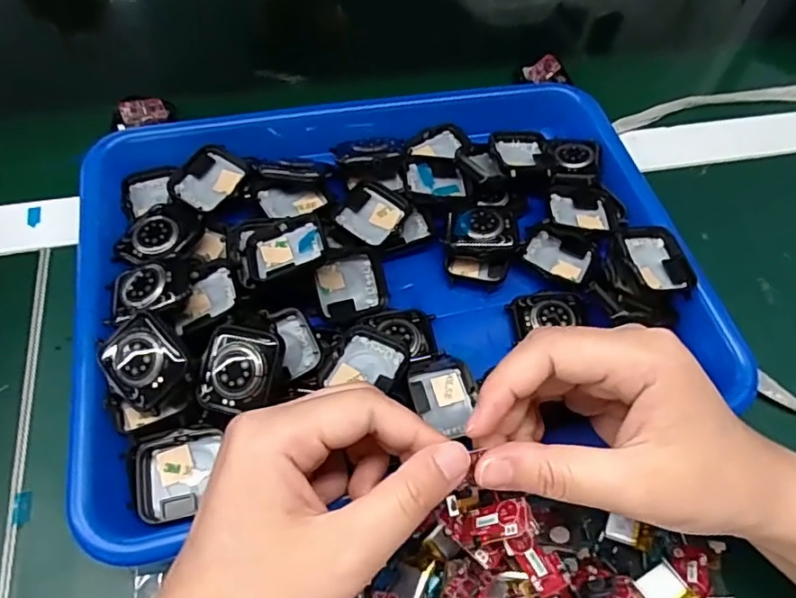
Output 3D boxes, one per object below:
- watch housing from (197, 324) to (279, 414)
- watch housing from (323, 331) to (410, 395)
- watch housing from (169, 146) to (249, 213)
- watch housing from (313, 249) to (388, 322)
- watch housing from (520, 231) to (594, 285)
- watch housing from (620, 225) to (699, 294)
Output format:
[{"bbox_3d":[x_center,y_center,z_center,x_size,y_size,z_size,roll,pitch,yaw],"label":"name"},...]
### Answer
[{"bbox_3d":[-0.073,0.033,0.258,0.032,0.006,0.038,10,81,7],"label":"watch housing"},{"bbox_3d":[-0.014,0.032,0.282,0.035,0.007,0.033,16,59,6],"label":"watch housing"},{"bbox_3d":[-0.112,-0.070,0.334,0.034,0.013,0.042,31,62,14],"label":"watch housing"},{"bbox_3d":[-0.024,-0.008,0.303,0.040,0.015,0.035,-13,87,-26],"label":"watch housing"},{"bbox_3d":[0.094,-0.024,0.330,0.039,0.010,0.034,20,60,8],"label":"watch housing"},{"bbox_3d":[0.142,-0.024,0.310,0.035,0.011,0.041,-5,59,-6],"label":"watch housing"}]

